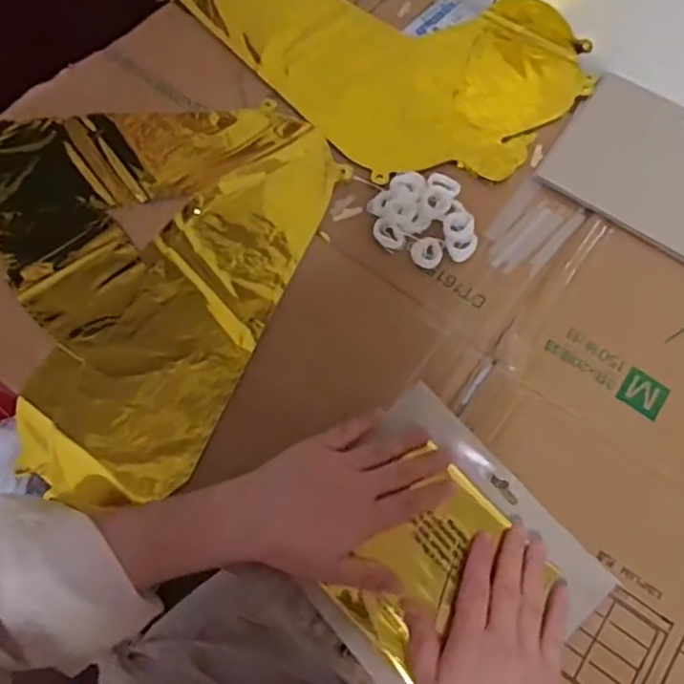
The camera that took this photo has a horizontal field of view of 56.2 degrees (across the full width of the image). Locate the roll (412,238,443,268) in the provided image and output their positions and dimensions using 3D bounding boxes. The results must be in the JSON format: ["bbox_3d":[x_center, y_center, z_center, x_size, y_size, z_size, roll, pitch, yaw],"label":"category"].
[{"bbox_3d":[0.071,-0.074,0.530,0.024,0.006,0.027,22,65,7],"label":"roll"}]

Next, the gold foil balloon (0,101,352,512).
[{"bbox_3d":[-0.225,-0.086,0.541,0.369,0.043,0.350,22,66,7],"label":"gold foil balloon"}]

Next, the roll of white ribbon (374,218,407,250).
[{"bbox_3d":[0.040,-0.090,0.537,0.029,0.007,0.021,30,67,11],"label":"roll of white ribbon"}]

